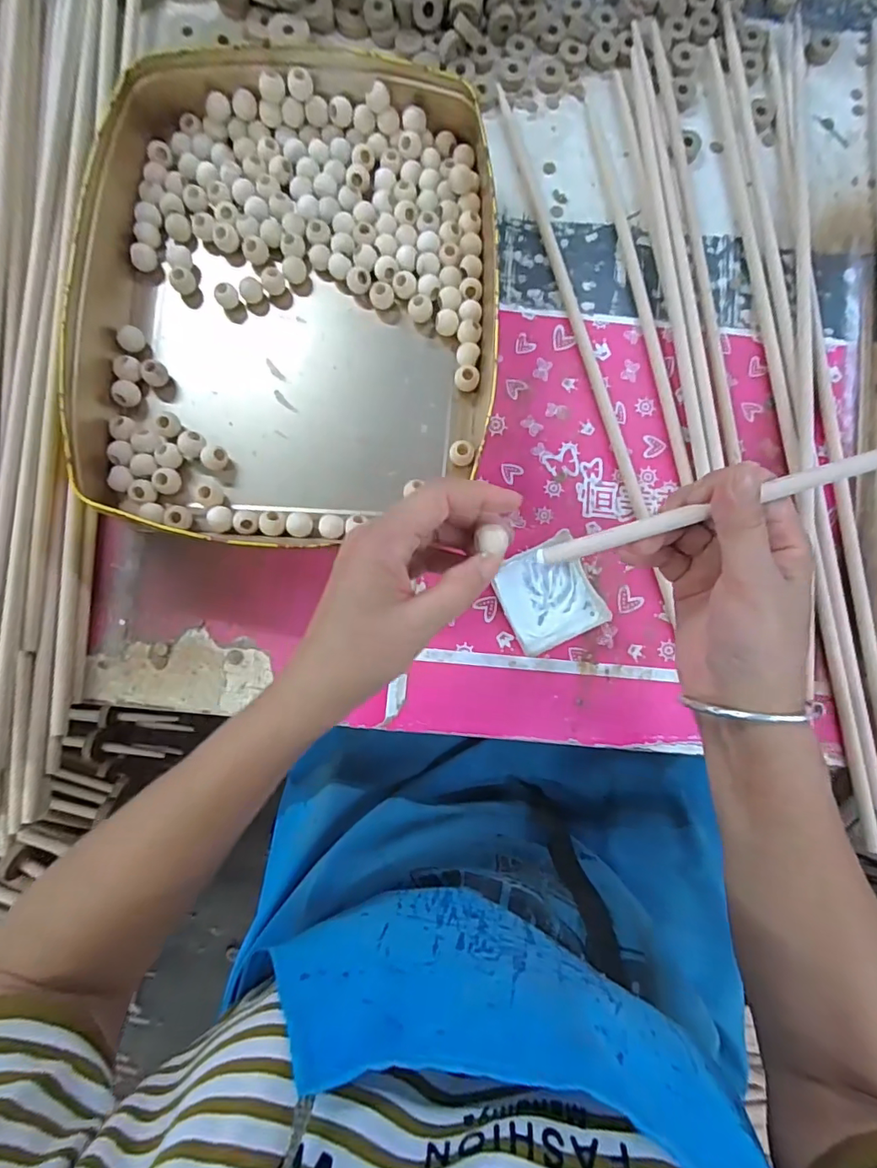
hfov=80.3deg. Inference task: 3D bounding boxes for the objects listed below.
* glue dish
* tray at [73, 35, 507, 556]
[{"bbox_3d":[0.086,0.009,0.409,0.075,0.011,0.077,-26,85,-4],"label":"glue dish"},{"bbox_3d":[-0.109,-0.217,0.403,0.306,0.054,0.372,4,84,-1],"label":"tray"}]

